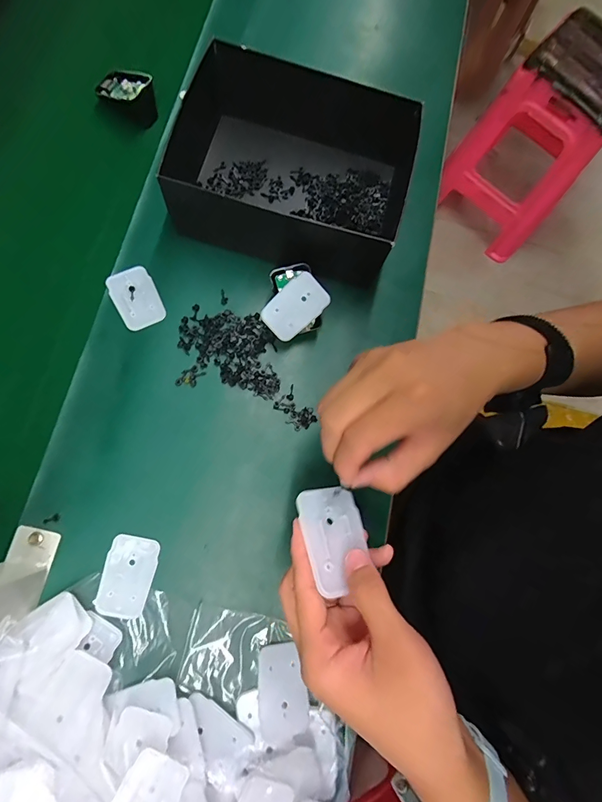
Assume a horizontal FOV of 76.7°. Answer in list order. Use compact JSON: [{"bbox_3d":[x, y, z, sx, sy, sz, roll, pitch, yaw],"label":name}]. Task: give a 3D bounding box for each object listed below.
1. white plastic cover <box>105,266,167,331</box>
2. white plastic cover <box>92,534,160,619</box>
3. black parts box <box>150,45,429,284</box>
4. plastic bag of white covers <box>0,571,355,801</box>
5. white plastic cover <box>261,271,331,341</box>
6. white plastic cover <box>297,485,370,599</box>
[{"bbox_3d":[-0.175,-0.110,0.404,0.044,0.006,0.068,-28,82,-12],"label":"white plastic cover"},{"bbox_3d":[-0.159,0.161,0.350,0.044,0.008,0.069,15,76,-4],"label":"white plastic cover"},{"bbox_3d":[-0.018,-0.252,0.419,0.267,0.089,0.190,19,76,-3],"label":"black parts box"},{"bbox_3d":[-0.126,0.309,0.296,0.327,0.071,0.274,17,76,-3],"label":"plastic bag of white covers"},{"bbox_3d":[-0.006,-0.097,0.394,0.069,0.004,0.044,-45,99,-1],"label":"white plastic cover"},{"bbox_3d":[0.024,0.091,0.260,0.043,0.006,0.067,-8,62,-22],"label":"white plastic cover"}]

